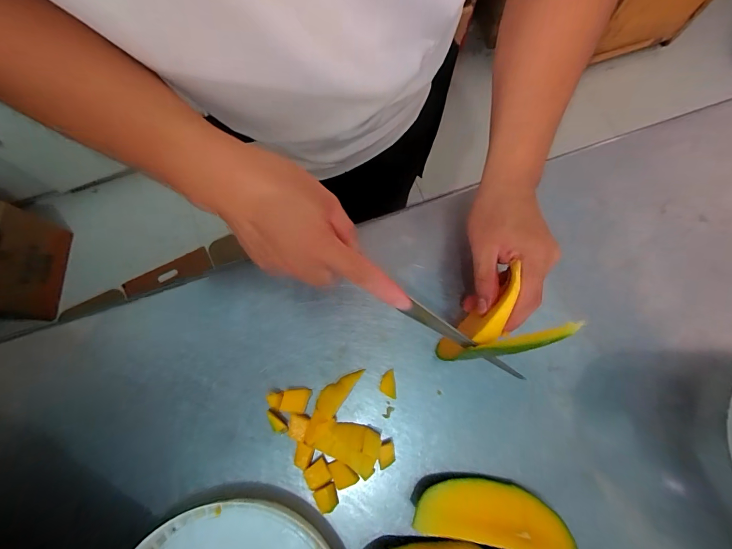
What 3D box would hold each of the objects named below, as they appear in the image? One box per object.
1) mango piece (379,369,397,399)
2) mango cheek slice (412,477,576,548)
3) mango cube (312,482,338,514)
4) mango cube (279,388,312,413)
[{"bbox_3d":[0.021,0.105,0.335,0.015,0.013,0.026,-5,75,-1],"label":"mango piece"},{"bbox_3d":[0.106,0.202,0.296,0.130,0.039,0.046,11,75,3],"label":"mango cheek slice"},{"bbox_3d":[-0.034,0.198,0.307,0.018,0.011,0.022,-19,75,-5],"label":"mango cube"},{"bbox_3d":[-0.066,0.118,0.327,0.024,0.011,0.021,5,75,2],"label":"mango cube"}]

